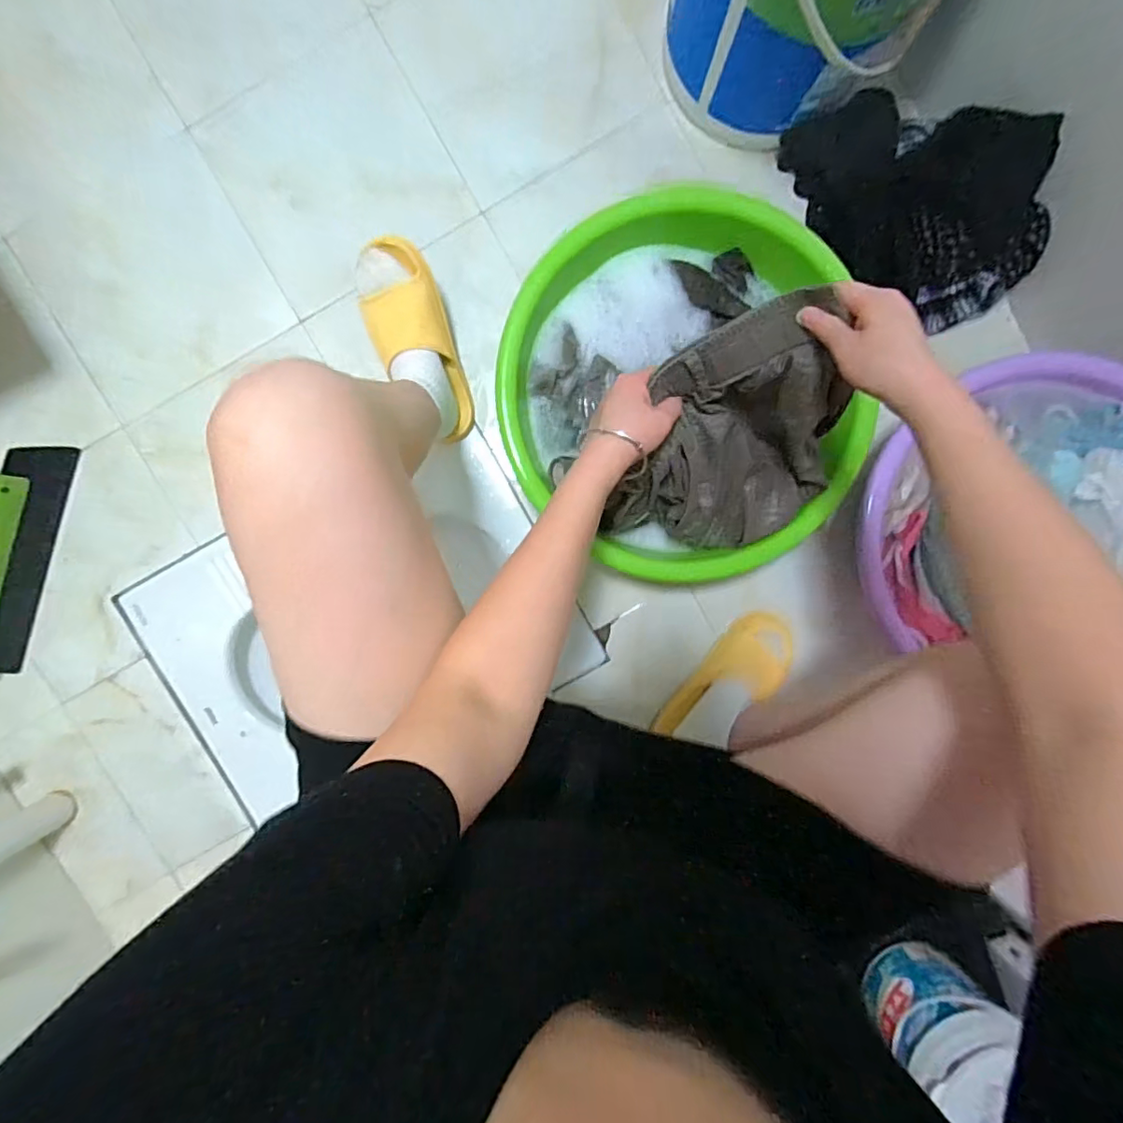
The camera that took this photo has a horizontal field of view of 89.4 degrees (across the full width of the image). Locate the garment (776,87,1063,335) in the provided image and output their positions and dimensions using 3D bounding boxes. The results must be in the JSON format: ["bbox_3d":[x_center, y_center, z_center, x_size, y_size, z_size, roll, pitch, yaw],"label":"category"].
[{"bbox_3d":[0.446,-0.463,0.716,0.333,0.162,0.169,32,93,-4],"label":"garment"}]

